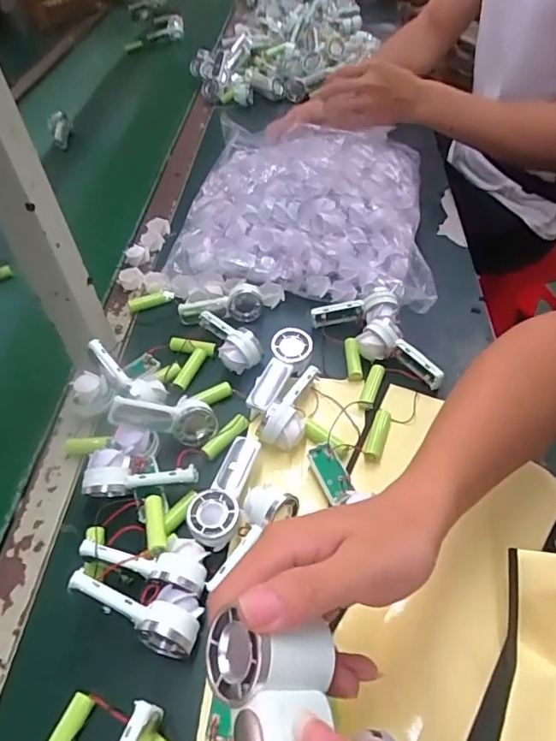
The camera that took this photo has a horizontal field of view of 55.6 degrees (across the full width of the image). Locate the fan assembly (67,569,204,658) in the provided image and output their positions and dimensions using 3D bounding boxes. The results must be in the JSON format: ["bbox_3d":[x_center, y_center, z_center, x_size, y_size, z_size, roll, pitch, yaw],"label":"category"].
[{"bbox_3d":[-0.099,0.164,0.368,0.092,0.031,0.037,23,51,-2],"label":"fan assembly"}]

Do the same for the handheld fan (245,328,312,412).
[{"bbox_3d":[0.004,0.003,0.514,0.038,0.039,0.088,13,50,16],"label":"handheld fan"}]

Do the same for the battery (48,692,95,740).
[{"bbox_3d":[-0.137,0.239,0.342,0.016,0.018,0.049,15,51,18],"label":"battery"}]

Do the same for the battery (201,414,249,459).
[{"bbox_3d":[-0.047,0.059,0.480,0.013,0.011,0.051,33,58,29],"label":"battery"}]

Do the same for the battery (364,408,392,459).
[{"bbox_3d":[0.091,0.059,0.481,0.016,0.013,0.050,14,51,16],"label":"battery"}]

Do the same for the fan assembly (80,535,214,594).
[{"bbox_3d":[-0.097,0.143,0.399,0.093,0.037,0.036,8,49,12],"label":"fan assembly"}]

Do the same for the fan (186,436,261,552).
[{"bbox_3d":[-0.043,0.098,0.432,0.037,0.024,0.094,10,50,14],"label":"fan"}]

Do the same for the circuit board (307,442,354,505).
[{"bbox_3d":[0.044,0.086,0.450,0.022,0.008,0.054,-27,54,-2],"label":"circuit board"}]

